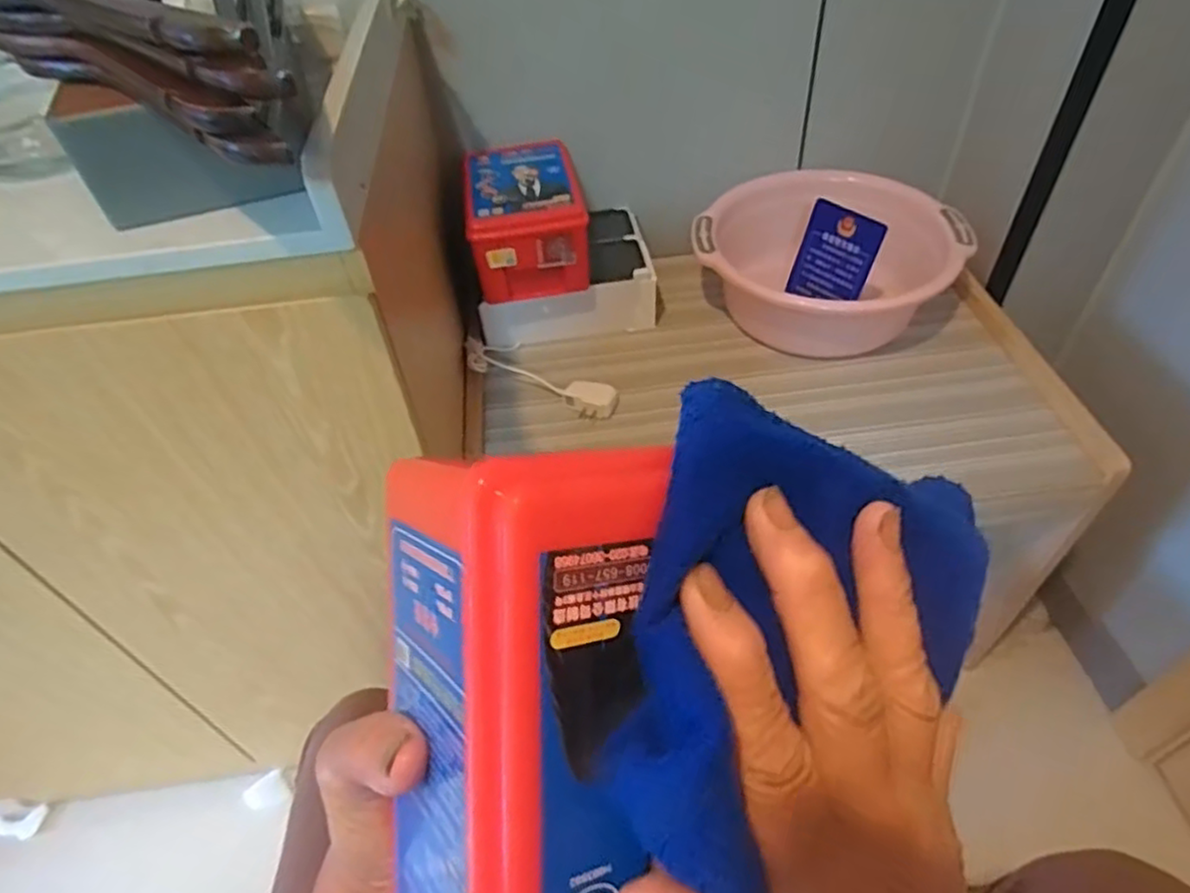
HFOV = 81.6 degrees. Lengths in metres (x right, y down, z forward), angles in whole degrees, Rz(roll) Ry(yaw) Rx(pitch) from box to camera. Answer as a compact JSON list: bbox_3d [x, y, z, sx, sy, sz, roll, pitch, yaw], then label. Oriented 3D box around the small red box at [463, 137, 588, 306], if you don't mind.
[{"bbox_3d":[-0.086,-0.284,0.870,0.134,0.116,0.201,-9,47,-3],"label":"small red box"}]

